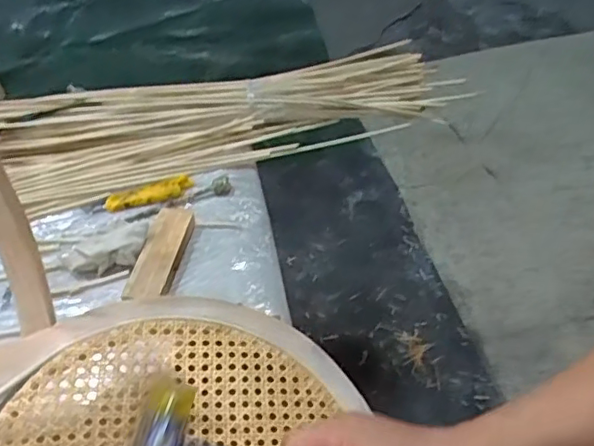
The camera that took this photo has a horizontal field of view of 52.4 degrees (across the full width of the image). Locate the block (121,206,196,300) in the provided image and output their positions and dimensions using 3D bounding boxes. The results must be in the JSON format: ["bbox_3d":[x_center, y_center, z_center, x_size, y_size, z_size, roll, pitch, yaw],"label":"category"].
[{"bbox_3d":[-0.192,0.042,0.852,0.057,0.024,0.174,3,46,7],"label":"block"}]

